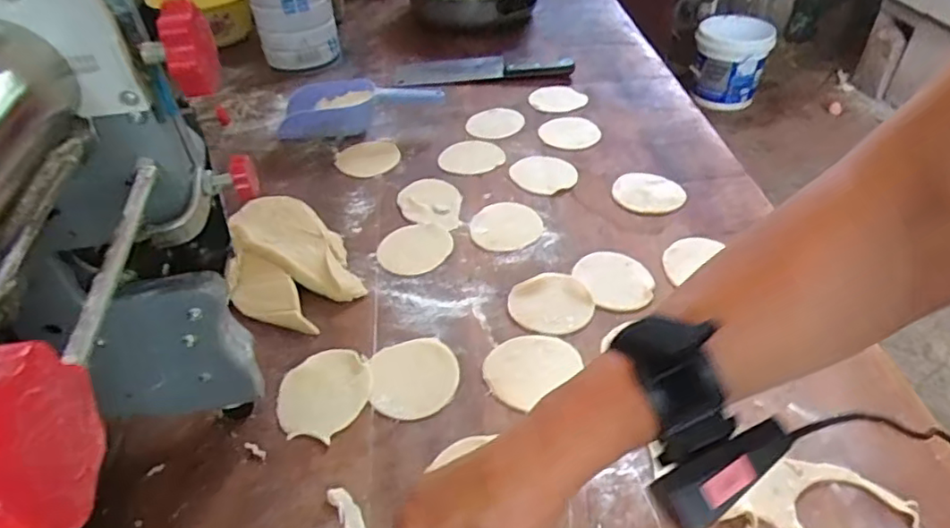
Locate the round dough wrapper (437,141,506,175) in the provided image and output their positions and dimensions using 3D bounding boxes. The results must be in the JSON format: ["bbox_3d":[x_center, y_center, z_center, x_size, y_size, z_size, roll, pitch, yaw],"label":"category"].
[{"bbox_3d":[-0.005,-0.138,0.780,0.080,0.007,0.070,-24,47,-21],"label":"round dough wrapper"}]

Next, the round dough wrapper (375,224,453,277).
[{"bbox_3d":[-0.065,-0.017,0.653,0.073,0.004,0.082,16,46,19],"label":"round dough wrapper"}]

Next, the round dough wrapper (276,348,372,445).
[{"bbox_3d":[-0.129,0.108,0.514,0.074,0.004,0.087,20,48,22],"label":"round dough wrapper"}]

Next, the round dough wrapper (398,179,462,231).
[{"bbox_3d":[-0.052,-0.072,0.707,0.071,0.006,0.099,-11,44,-9],"label":"round dough wrapper"}]

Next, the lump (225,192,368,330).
[{"bbox_3d":[-0.201,-0.013,0.630,0.119,0.032,0.199,-20,46,-17],"label":"lump"}]

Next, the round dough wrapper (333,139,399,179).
[{"bbox_3d":[-0.142,-0.139,0.794,0.081,0.010,0.080,-2,45,2],"label":"round dough wrapper"}]

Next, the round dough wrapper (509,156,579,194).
[{"bbox_3d":[0.086,-0.112,0.749,0.073,0.006,0.079,-1,43,1],"label":"round dough wrapper"}]

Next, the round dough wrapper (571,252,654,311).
[{"bbox_3d":[0.141,0.014,0.606,0.071,0.006,0.083,-17,45,-15],"label":"round dough wrapper"}]

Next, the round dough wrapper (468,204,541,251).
[{"bbox_3d":[0.035,-0.043,0.674,0.082,0.004,0.079,-1,43,1],"label":"round dough wrapper"}]

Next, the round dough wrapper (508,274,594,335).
[{"bbox_3d":[0.073,0.038,0.581,0.078,0.005,0.072,1,47,-1],"label":"round dough wrapper"}]

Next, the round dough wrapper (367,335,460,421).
[{"bbox_3d":[-0.053,0.097,0.524,0.075,0.005,0.081,-1,43,1],"label":"round dough wrapper"}]

